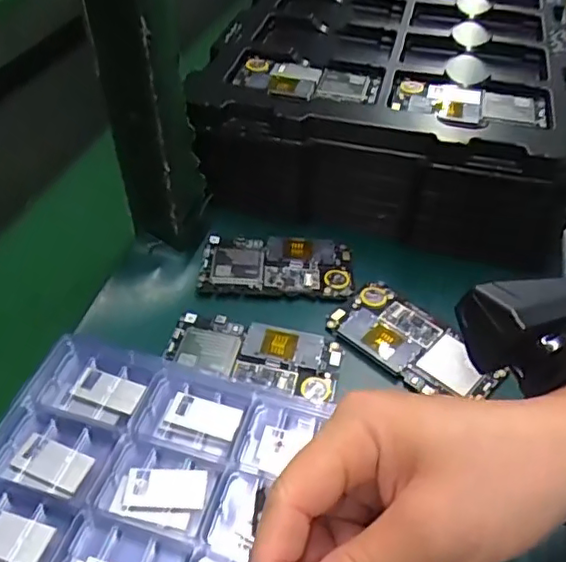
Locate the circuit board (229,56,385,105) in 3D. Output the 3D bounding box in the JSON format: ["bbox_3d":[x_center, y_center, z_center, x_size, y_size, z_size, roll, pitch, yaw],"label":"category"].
[{"bbox_3d":[0.017,-0.170,0.505,0.120,0.008,0.066,16,48,16],"label":"circuit board"}]

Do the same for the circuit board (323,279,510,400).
[{"bbox_3d":[0.096,0.048,0.433,0.121,0.011,0.062,33,54,29],"label":"circuit board"}]

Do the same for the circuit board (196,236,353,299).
[{"bbox_3d":[-0.005,-0.015,0.489,0.123,0.008,0.068,1,45,1],"label":"circuit board"}]

